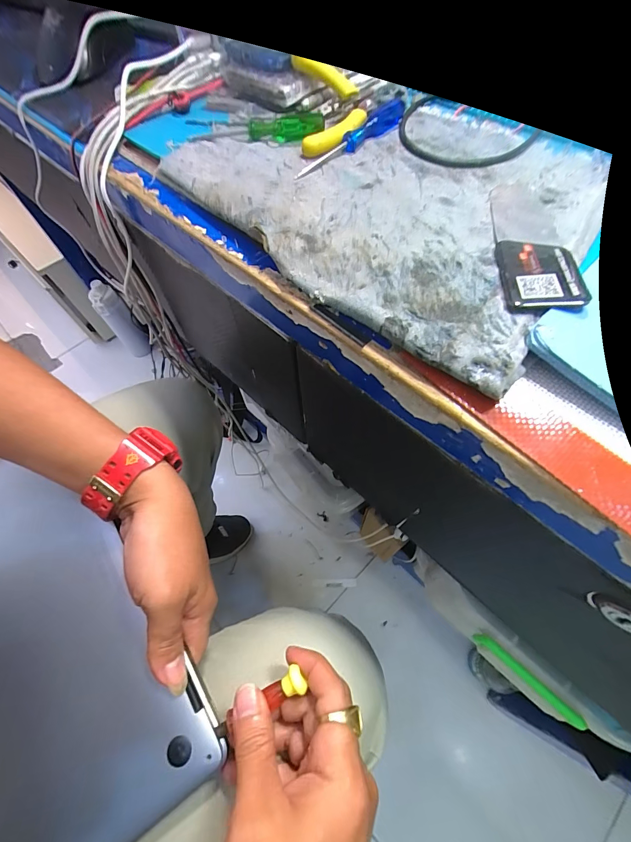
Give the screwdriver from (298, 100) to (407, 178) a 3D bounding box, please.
[{"bbox_3d":[0.031,-0.214,0.263,0.019,0.013,0.117,37,69,20],"label":"screwdriver"}]

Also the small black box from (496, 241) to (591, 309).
[{"bbox_3d":[0.113,-0.075,0.175,0.033,0.004,0.054,2,56,14],"label":"small black box"}]

